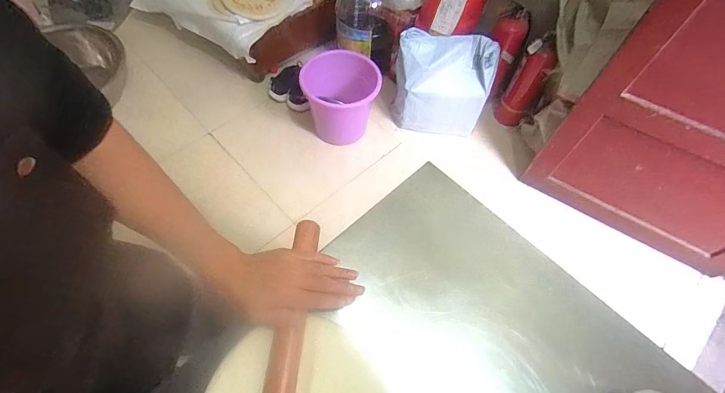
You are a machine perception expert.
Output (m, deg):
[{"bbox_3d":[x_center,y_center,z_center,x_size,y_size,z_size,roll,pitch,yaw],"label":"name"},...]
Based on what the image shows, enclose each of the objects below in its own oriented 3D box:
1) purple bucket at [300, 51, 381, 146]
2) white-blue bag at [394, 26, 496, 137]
[{"bbox_3d":[-0.100,-0.413,1.550,0.311,0.292,0.287,2,60,-3],"label":"purple bucket"},{"bbox_3d":[0.325,-0.455,1.542,0.389,0.370,0.197,15,60,5],"label":"white-blue bag"}]

